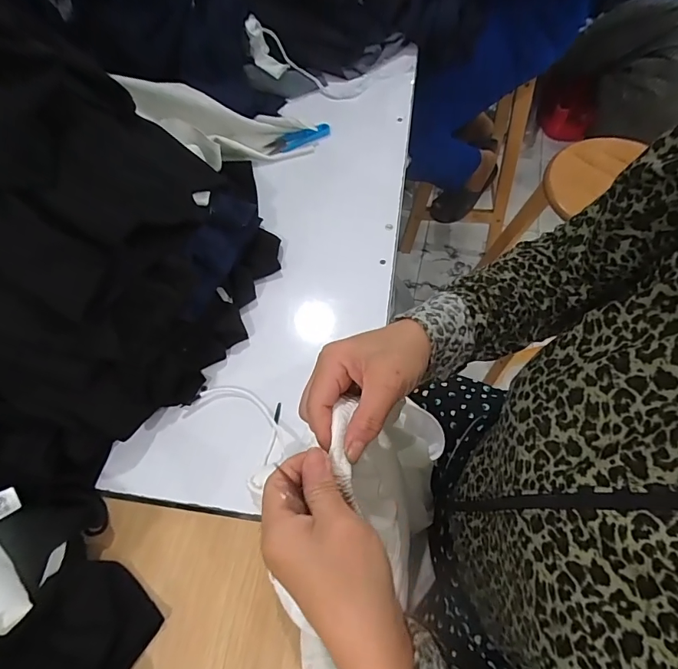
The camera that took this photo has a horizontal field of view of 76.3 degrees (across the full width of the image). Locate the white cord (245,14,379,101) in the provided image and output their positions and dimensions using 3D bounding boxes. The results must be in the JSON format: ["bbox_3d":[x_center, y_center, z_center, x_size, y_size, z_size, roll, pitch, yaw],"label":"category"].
[{"bbox_3d":[-0.055,-0.490,0.783,0.239,0.062,0.061,20,61,-12],"label":"white cord"}]

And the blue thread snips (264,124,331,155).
[{"bbox_3d":[-0.068,-0.333,0.732,0.112,0.019,0.025,-20,63,-10],"label":"blue thread snips"}]

